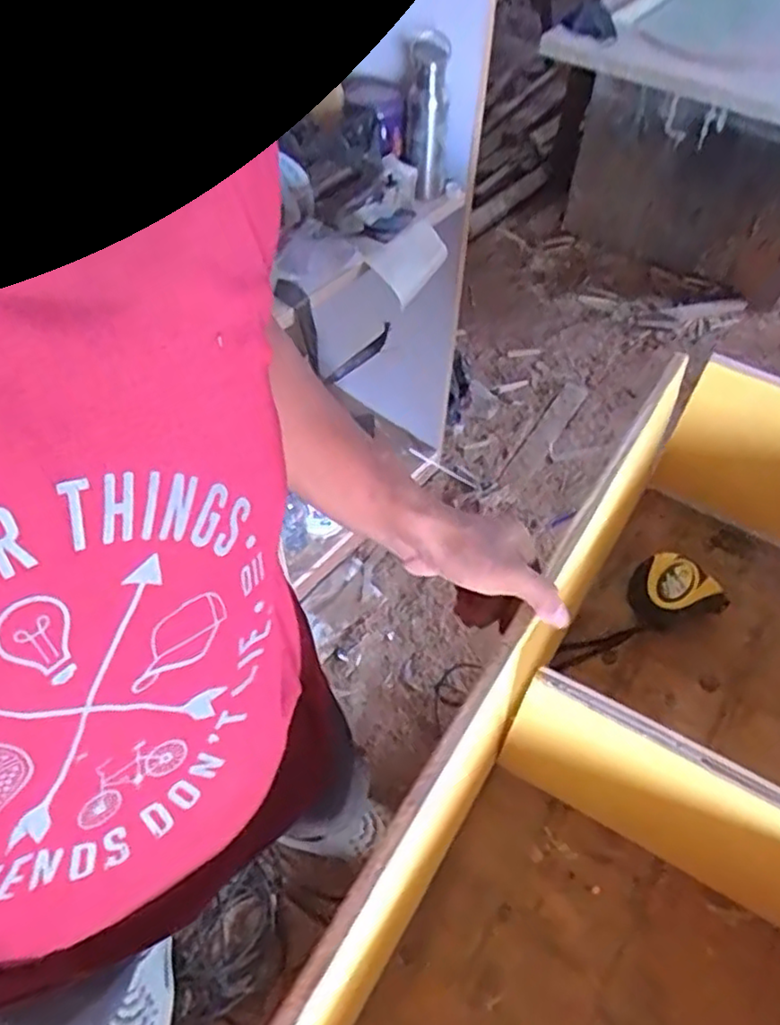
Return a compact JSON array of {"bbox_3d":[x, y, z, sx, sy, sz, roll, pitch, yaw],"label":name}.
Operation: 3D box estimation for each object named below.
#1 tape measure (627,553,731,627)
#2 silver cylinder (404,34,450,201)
[{"bbox_3d":[0.301,0.088,0.722,0.091,0.042,0.074,38,63,22],"label":"tape measure"},{"bbox_3d":[0.063,-0.656,1.160,0.070,0.224,0.055,2,56,-1],"label":"silver cylinder"}]

